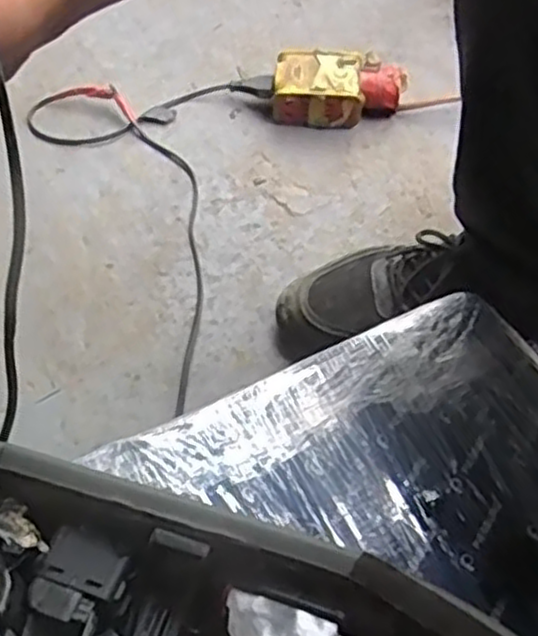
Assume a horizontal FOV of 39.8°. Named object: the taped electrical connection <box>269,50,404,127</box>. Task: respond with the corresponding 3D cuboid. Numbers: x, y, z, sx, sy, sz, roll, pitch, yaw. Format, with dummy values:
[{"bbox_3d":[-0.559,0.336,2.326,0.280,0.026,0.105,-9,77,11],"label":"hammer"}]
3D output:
[{"bbox_3d":[0.067,-0.230,0.745,0.126,0.044,0.074,2,58,0],"label":"taped electrical connection"}]

